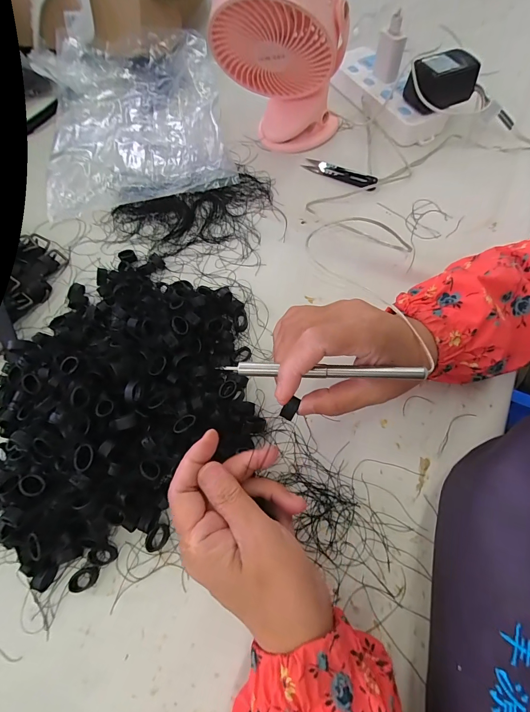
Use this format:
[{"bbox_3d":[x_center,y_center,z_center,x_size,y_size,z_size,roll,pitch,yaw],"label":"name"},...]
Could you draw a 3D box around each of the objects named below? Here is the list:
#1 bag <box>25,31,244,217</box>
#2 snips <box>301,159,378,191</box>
[{"bbox_3d":[-0.193,-0.338,0.455,0.258,0.038,0.323,-11,68,-2],"label":"bag"},{"bbox_3d":[0.097,-0.240,0.419,0.102,0.007,0.027,29,72,13],"label":"snips"}]

